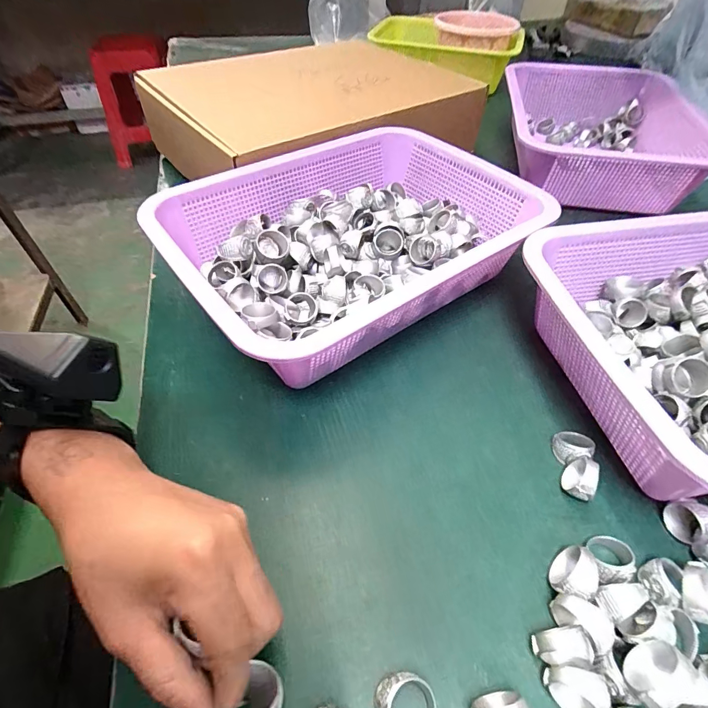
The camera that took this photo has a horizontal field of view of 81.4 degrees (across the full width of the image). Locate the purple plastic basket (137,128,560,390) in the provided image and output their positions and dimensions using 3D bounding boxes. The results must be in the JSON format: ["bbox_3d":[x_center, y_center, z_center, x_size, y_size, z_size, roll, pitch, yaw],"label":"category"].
[{"bbox_3d":[0.002,-0.097,0.374,0.307,0.091,0.225,-30,55,-25],"label":"purple plastic basket"}]

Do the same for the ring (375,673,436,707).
[{"bbox_3d":[0.024,0.163,0.189,0.026,0.018,0.025,0,49,0],"label":"ring"}]

